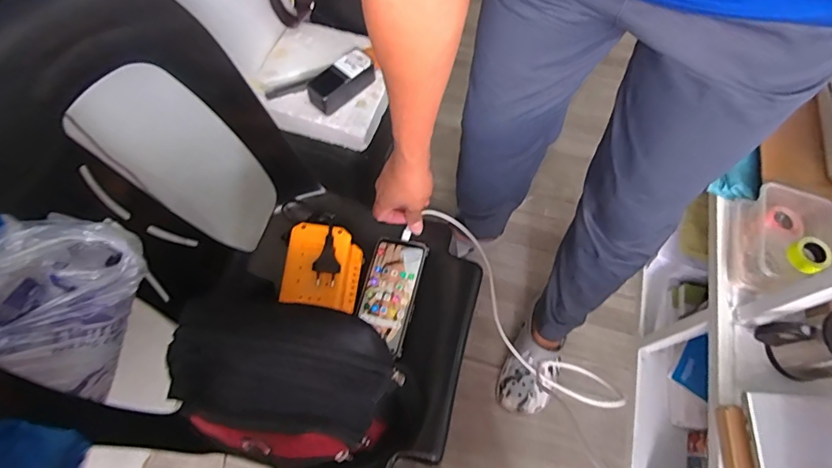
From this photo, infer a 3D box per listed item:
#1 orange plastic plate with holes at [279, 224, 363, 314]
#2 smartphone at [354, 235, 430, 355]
[{"bbox_3d":[-0.126,0.051,0.601,0.090,0.081,0.110,8,65,1],"label":"orange plastic plate with holes"},{"bbox_3d":[-0.037,0.081,0.638,0.078,0.007,0.154,10,69,16],"label":"smartphone"}]

